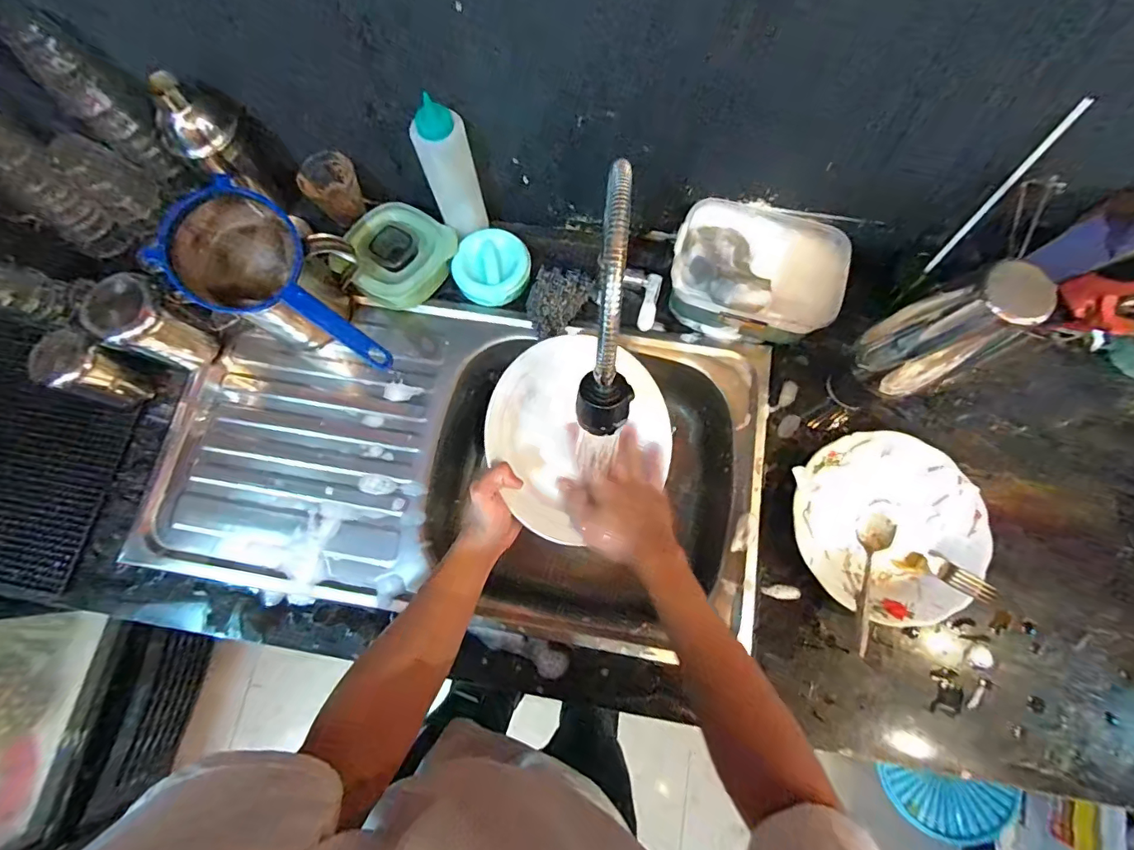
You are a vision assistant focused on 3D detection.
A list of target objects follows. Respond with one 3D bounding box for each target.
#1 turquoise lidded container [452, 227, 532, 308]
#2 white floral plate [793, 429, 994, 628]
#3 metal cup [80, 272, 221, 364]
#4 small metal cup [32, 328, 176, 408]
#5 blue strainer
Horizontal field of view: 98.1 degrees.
[{"bbox_3d":[-0.101,-0.212,0.664,0.095,0.029,0.101,0,76,1],"label":"turquoise lidded container"},{"bbox_3d":[0.362,0.115,0.568,0.199,0.044,0.205,0,76,1],"label":"white floral plate"},{"bbox_3d":[-0.494,-0.118,0.598,0.068,0.128,0.072,0,76,1],"label":"metal cup"},{"bbox_3d":[-0.559,-0.064,0.590,0.073,0.114,0.059,9,76,3],"label":"small metal cup"},{"bbox_3d":[-0.312,-0.154,0.569,0.259,0.088,0.125,31,78,-5],"label":"blue strainer"}]

